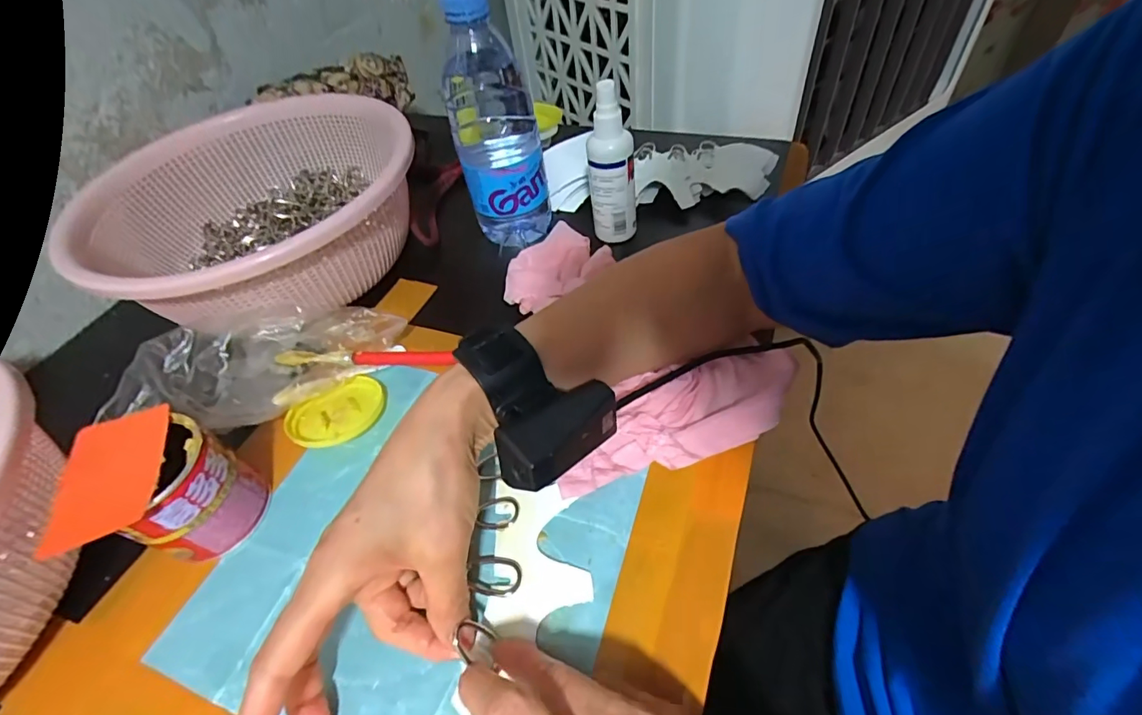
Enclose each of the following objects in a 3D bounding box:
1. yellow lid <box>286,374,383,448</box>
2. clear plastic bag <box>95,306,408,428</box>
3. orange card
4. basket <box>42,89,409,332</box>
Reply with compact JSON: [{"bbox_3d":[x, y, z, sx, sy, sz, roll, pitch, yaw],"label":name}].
[{"bbox_3d":[-0.169,0.037,0.356,0.054,0.014,0.066,16,55,21],"label":"yellow lid"},{"bbox_3d":[-0.219,-0.005,0.357,0.177,0.069,0.081,-35,57,-19],"label":"clear plastic bag"},{"bbox_3d":[-0.251,0.062,0.269,0.049,0.004,0.081,-19,50,-14],"label":"orange card"},{"bbox_3d":[-0.272,-0.130,0.440,0.258,0.079,0.276,-5,50,6],"label":"basket"}]

